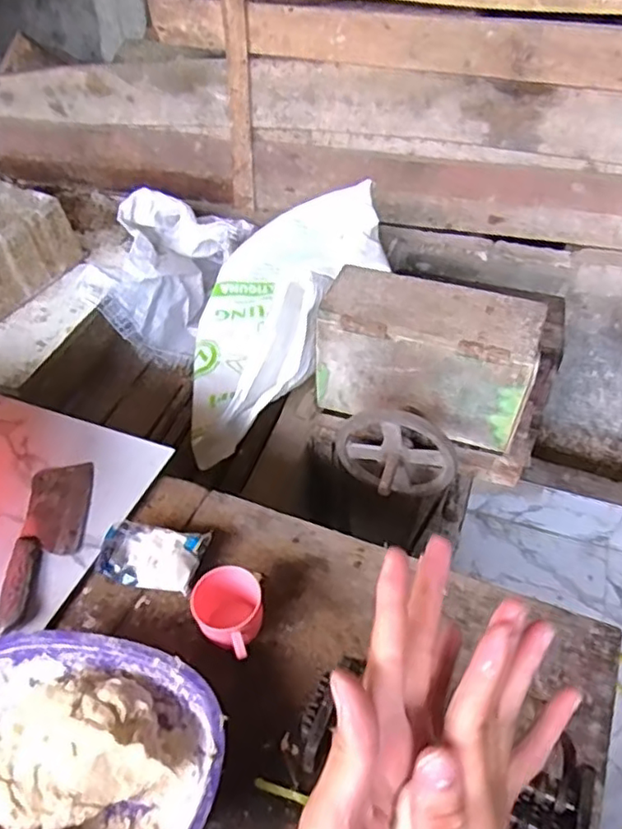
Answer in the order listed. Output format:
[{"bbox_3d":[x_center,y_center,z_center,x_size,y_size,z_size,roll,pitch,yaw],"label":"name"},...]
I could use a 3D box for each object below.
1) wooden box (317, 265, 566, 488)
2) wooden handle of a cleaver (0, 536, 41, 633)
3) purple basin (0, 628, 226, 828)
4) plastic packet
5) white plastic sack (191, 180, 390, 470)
[{"bbox_3d":[0.215,-0.078,1.086,0.374,0.261,0.157,23,50,20],"label":"wooden box"},{"bbox_3d":[-0.346,0.200,0.752,0.036,0.015,0.122,-7,47,-7],"label":"wooden handle of a cleaver"},{"bbox_3d":[-0.232,0.330,0.597,0.298,0.072,0.217,10,47,9],"label":"purple basin"},{"bbox_3d":[-0.197,0.170,0.770,0.125,0.031,0.079,10,47,9],"label":"plastic packet"},{"bbox_3d":[-0.082,-0.263,1.401,0.361,0.258,0.766,14,48,13],"label":"white plastic sack"}]

